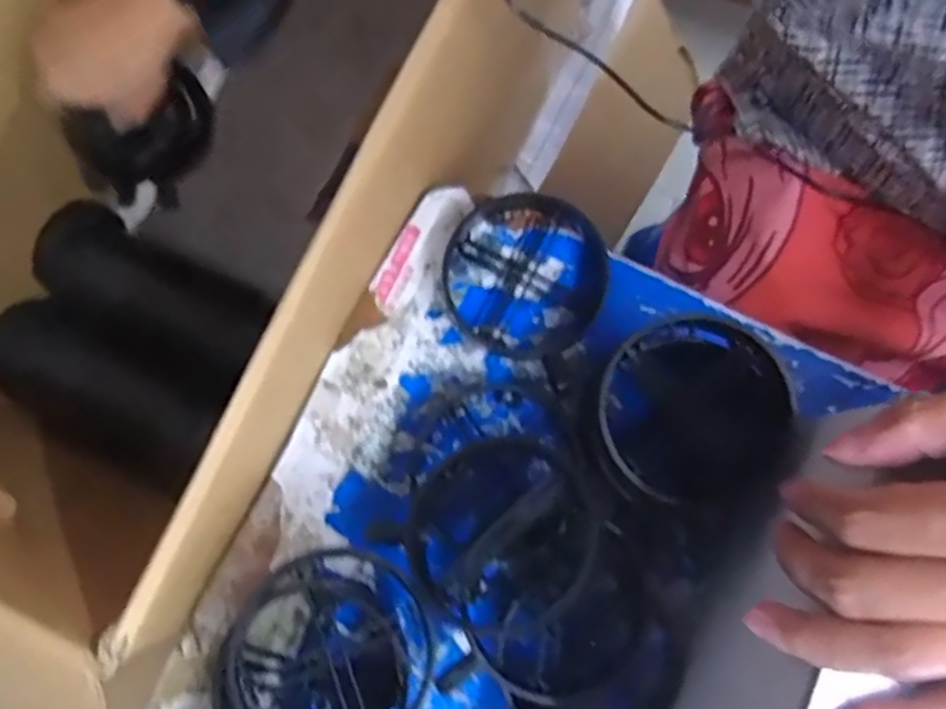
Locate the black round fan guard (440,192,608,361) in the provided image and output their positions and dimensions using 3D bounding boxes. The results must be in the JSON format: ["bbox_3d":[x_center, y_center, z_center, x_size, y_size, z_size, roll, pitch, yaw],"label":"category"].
[{"bbox_3d":[0.033,-0.050,0.445,0.101,0.023,0.096,0,79,0],"label":"black round fan guard"}]

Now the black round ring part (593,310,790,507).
[{"bbox_3d":[0.116,0.034,0.402,0.087,0.067,0.100,21,80,4],"label":"black round ring part"}]

